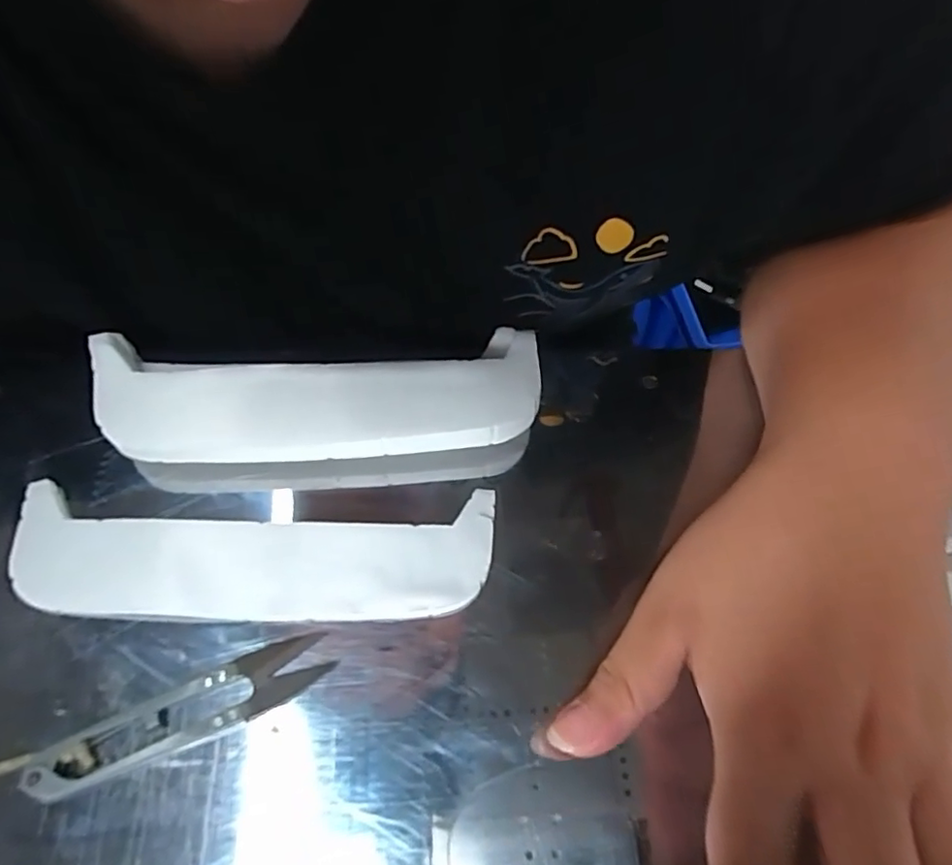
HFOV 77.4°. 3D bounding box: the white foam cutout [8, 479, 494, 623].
[{"bbox_3d":[-0.091,0.050,0.248,0.194,0.007,0.053,0,59,-4],"label":"white foam cutout"}]

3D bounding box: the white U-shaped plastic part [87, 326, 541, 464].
[{"bbox_3d":[-0.069,-0.016,0.272,0.194,0.029,0.058,-3,60,-6],"label":"white U-shaped plastic part"}]

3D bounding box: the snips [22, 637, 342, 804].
[{"bbox_3d":[-0.105,0.101,0.215,0.101,0.012,0.023,-22,63,-16],"label":"snips"}]

